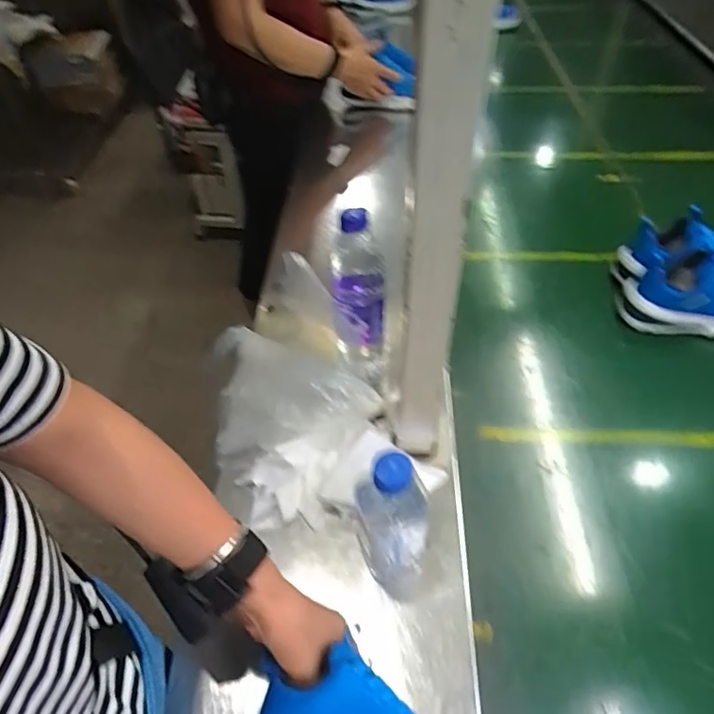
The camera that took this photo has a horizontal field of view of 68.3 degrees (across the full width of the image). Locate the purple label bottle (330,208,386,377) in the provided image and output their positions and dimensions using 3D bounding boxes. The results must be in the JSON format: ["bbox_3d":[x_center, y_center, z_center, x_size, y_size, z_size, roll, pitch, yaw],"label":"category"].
[{"bbox_3d":[0.002,-0.070,0.617,0.061,0.222,0.059,-1,49,3],"label":"purple label bottle"}]

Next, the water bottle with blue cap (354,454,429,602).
[{"bbox_3d":[0.029,0.147,0.465,0.069,0.163,0.065,9,50,12],"label":"water bottle with blue cap"}]

